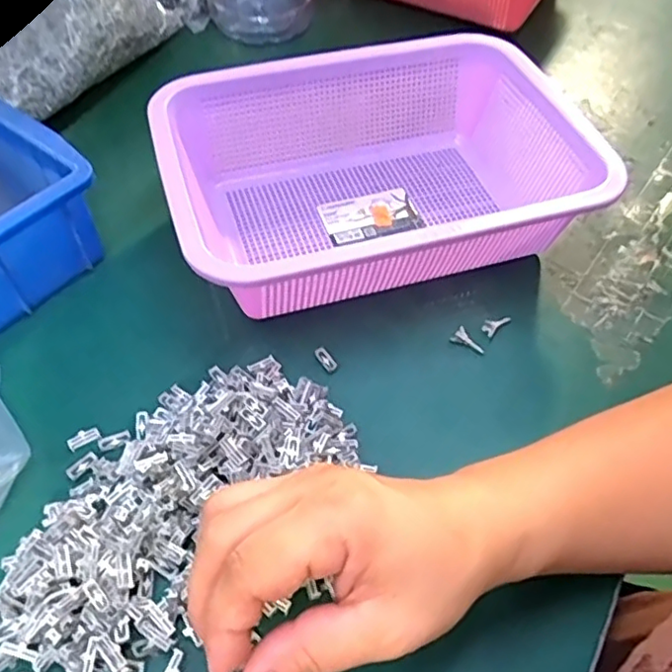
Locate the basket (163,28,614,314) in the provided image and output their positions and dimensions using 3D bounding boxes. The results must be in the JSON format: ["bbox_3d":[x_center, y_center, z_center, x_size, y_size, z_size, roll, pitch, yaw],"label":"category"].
[{"bbox_3d":[0.020,-0.110,0.410,0.256,0.080,0.201,-13,55,-13],"label":"basket"}]

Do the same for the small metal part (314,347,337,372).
[{"bbox_3d":[-0.006,0.014,0.366,0.007,0.004,0.017,-29,60,-23],"label":"small metal part"}]

